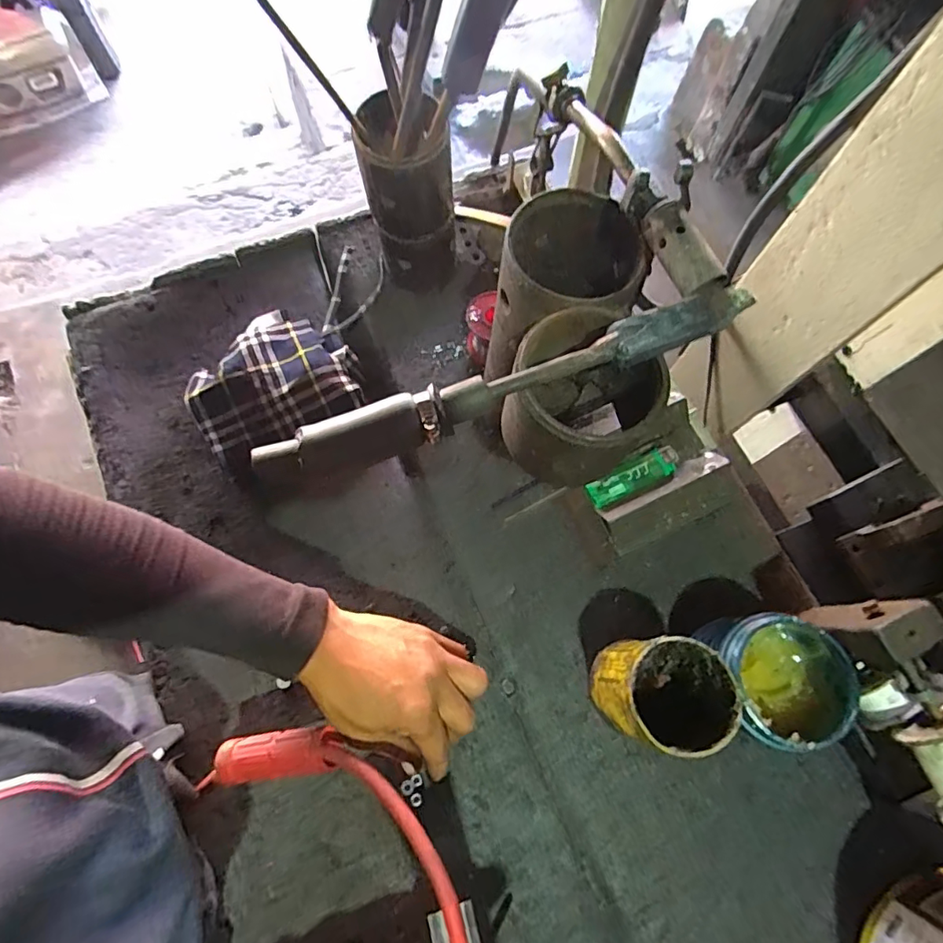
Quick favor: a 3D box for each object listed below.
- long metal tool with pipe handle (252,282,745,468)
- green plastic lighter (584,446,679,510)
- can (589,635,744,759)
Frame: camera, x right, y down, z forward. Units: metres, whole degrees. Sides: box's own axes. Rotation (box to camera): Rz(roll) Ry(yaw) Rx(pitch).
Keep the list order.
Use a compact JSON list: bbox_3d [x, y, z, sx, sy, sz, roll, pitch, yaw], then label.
[{"bbox_3d":[0.025,-0.047,0.283,0.273,0.024,0.028,-18,71,-8],"label":"long metal tool with pipe handle"},{"bbox_3d":[0.133,0.004,0.435,0.080,0.009,0.024,-25,73,-10],"label":"green plastic lighter"},{"bbox_3d":[0.141,0.168,0.407,0.076,0.114,0.072,1,70,-2],"label":"can"}]

